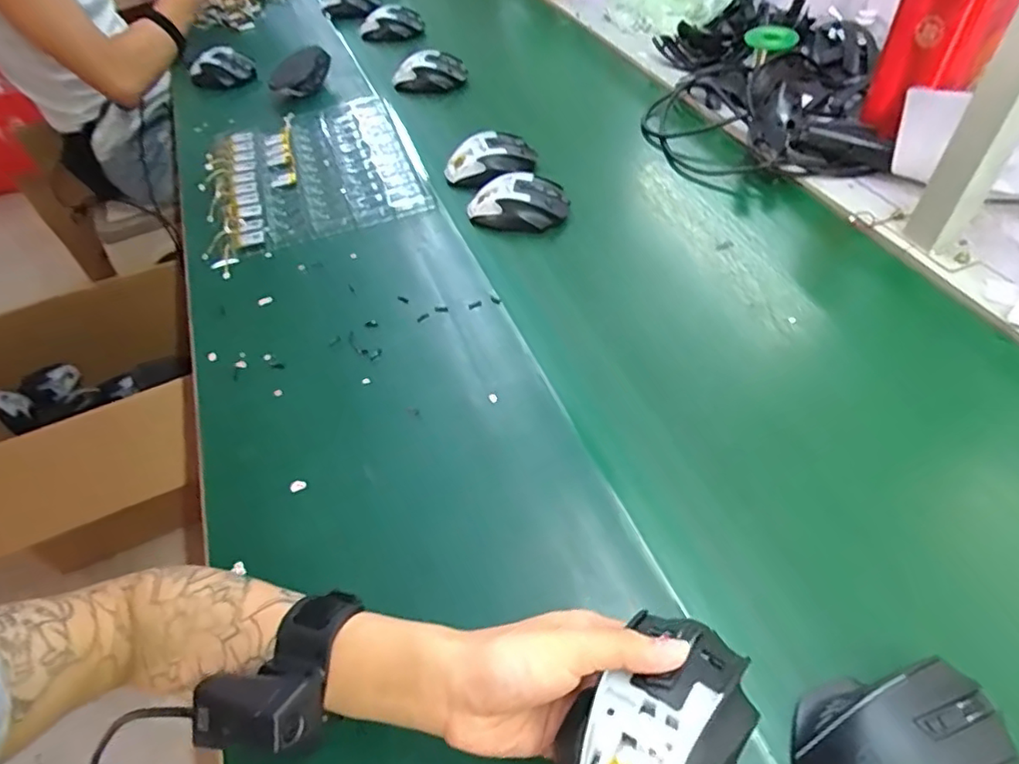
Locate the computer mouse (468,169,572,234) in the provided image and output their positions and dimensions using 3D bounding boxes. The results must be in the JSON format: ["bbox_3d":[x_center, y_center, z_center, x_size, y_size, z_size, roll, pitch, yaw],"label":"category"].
[{"bbox_3d":[0.011,-0.211,0.704,0.114,0.046,0.059,4,50,8],"label":"computer mouse"}]

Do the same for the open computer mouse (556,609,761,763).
[{"bbox_3d":[0.071,0.160,0.278,0.067,0.029,0.111,31,59,27],"label":"open computer mouse"}]

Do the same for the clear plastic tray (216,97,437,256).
[{"bbox_3d":[-0.250,-0.279,0.787,0.236,0.031,0.282,-19,51,-11],"label":"clear plastic tray"}]

